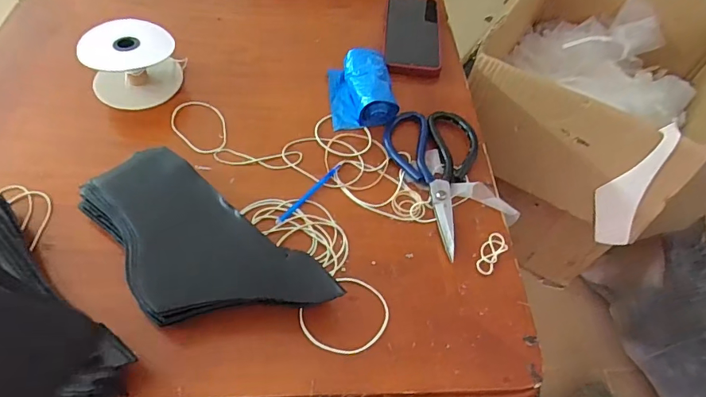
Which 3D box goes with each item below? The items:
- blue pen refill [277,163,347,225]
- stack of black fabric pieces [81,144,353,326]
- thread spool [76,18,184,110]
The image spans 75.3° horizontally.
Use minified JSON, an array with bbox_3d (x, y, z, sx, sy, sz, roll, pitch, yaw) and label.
[{"bbox_3d":[-0.043,-0.009,0.482,0.007,0.004,0.104,34,60,21],"label":"blue pen refill"},{"bbox_3d":[-0.140,0.052,0.406,0.239,0.057,0.110,34,59,20],"label":"stack of black fabric pieces"},{"bbox_3d":[-0.259,-0.160,0.543,0.105,0.062,0.088,-26,59,-20],"label":"thread spool"}]

